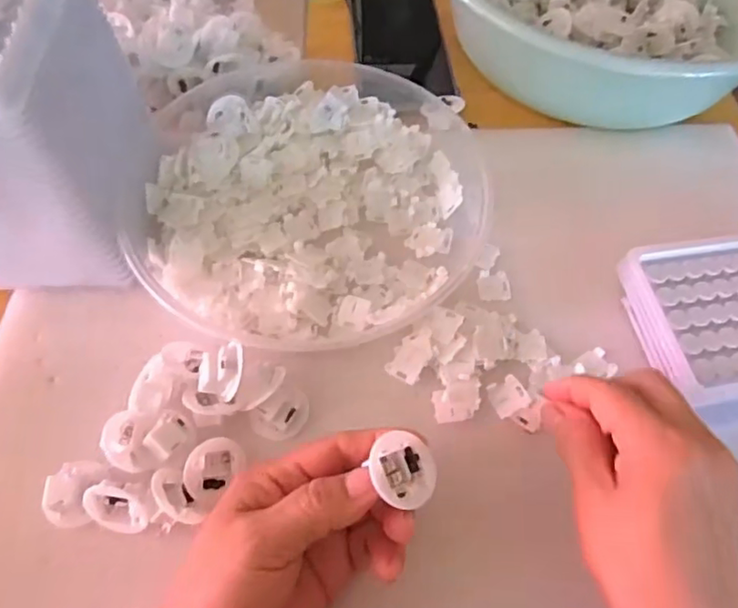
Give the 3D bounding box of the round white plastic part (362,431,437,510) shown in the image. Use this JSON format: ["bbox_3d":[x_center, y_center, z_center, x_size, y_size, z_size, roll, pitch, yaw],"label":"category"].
[{"bbox_3d":[0.014,0.073,0.267,0.030,0.011,0.030,15,54,-22],"label":"round white plastic part"}]

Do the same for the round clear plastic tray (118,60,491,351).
[{"bbox_3d":[-0.037,-0.073,0.399,0.220,0.035,0.215,1,60,-1],"label":"round clear plastic tray"}]

